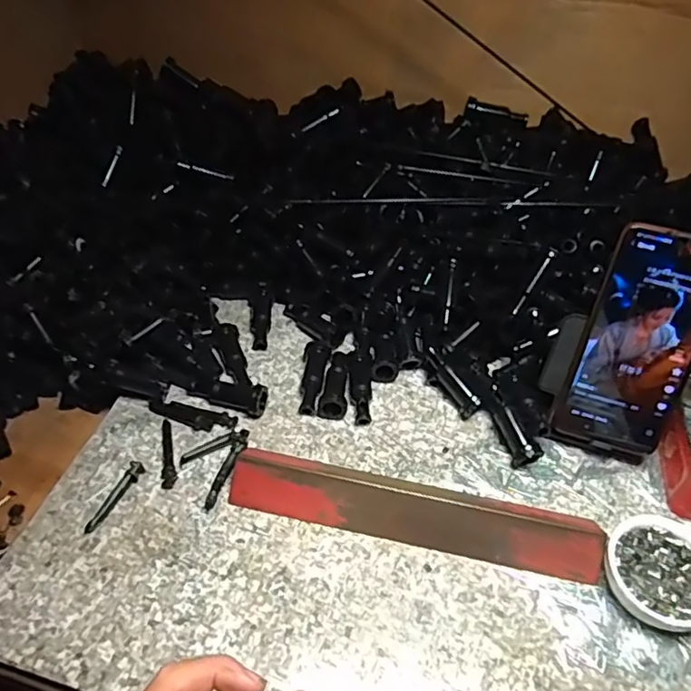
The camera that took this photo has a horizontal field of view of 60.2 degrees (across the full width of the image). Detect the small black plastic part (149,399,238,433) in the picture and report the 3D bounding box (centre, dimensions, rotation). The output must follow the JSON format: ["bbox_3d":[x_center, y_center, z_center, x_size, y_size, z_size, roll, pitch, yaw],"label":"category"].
[{"bbox_3d":[-0.123,0.056,0.476,0.072,0.005,0.019,14,46,10],"label":"small black plastic part"}]

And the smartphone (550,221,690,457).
[{"bbox_3d":[0.214,0.000,0.434,0.077,0.165,0.009,17,23,14],"label":"smartphone"}]

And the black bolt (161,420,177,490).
[{"bbox_3d":[-0.134,0.081,0.452,0.010,0.004,0.060,-7,46,-10],"label":"black bolt"}]

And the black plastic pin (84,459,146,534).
[{"bbox_3d":[-0.165,0.106,0.422,0.013,0.005,0.058,21,48,17],"label":"black plastic pin"}]

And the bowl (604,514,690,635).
[{"bbox_3d":[0.209,0.151,0.395,0.070,0.027,0.069,2,45,-2],"label":"bowl"}]

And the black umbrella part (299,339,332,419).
[{"bbox_3d":[-0.027,0.027,0.505,0.021,0.019,0.068,7,45,4],"label":"black umbrella part"}]

